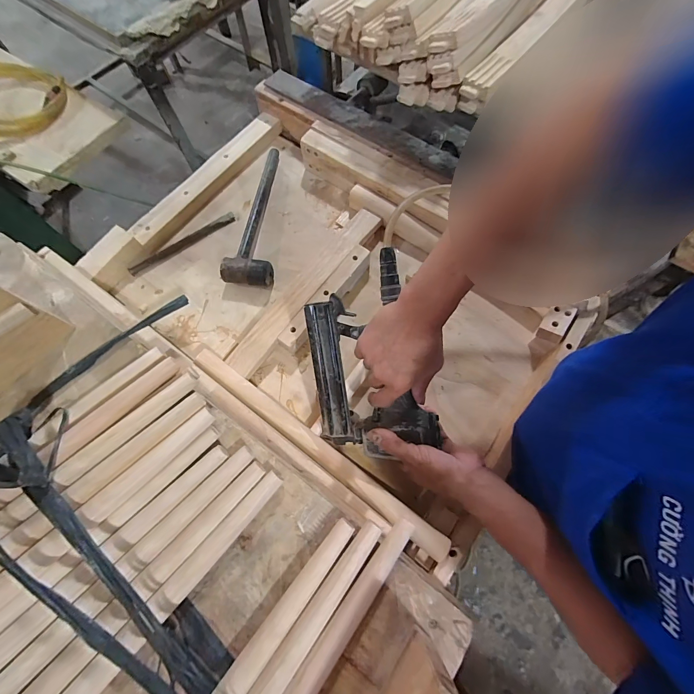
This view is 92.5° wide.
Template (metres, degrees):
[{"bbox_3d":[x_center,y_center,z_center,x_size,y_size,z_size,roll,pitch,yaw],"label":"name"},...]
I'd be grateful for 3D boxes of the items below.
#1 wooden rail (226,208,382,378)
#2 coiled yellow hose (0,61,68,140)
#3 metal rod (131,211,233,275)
[{"bbox_3d":[-0.066,-0.108,0.598,0.048,0.049,0.382,35,74,12],"label":"wooden rail"},{"bbox_3d":[-1.016,-0.728,0.965,0.318,0.070,0.298,0,70,1],"label":"coiled yellow hose"},{"bbox_3d":[-0.323,-0.206,0.656,0.225,0.015,0.017,-35,73,-11],"label":"metal rod"}]

